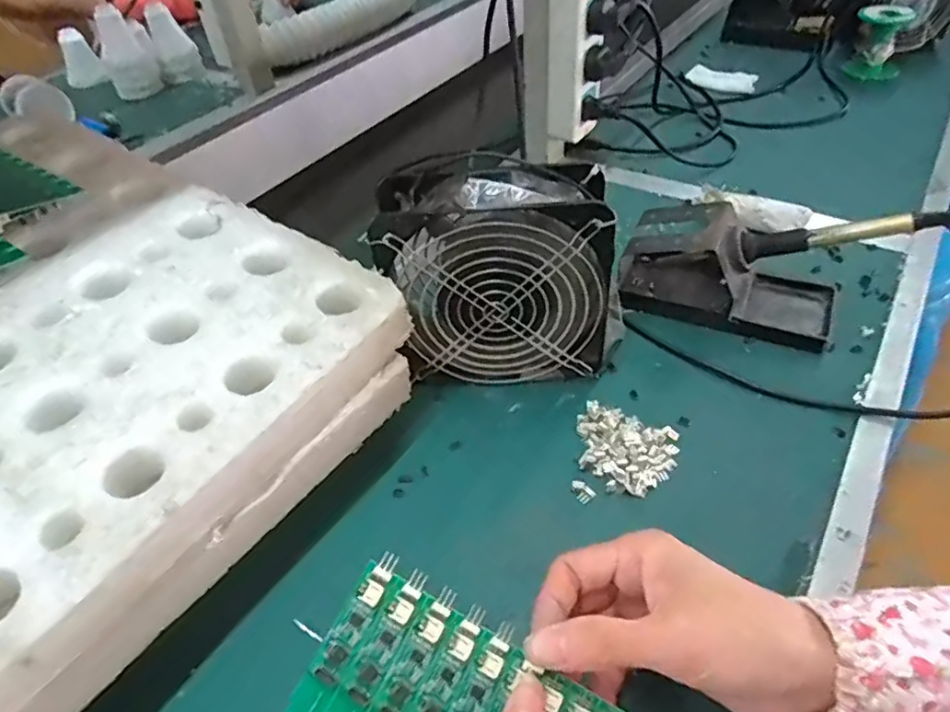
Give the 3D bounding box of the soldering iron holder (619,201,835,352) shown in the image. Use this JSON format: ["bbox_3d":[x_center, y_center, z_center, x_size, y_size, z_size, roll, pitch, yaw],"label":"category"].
[{"bbox_3d":[0.197,-0.068,0.469,0.155,0.072,0.067,16,49,20],"label":"soldering iron holder"}]

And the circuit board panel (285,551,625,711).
[{"bbox_3d":[0.003,0.142,0.236,0.136,0.006,0.065,32,64,-2],"label":"circuit board panel"}]

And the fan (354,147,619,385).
[{"bbox_3d":[0.019,-0.050,0.416,0.156,0.151,0.065,-3,45,3],"label":"fan"}]

